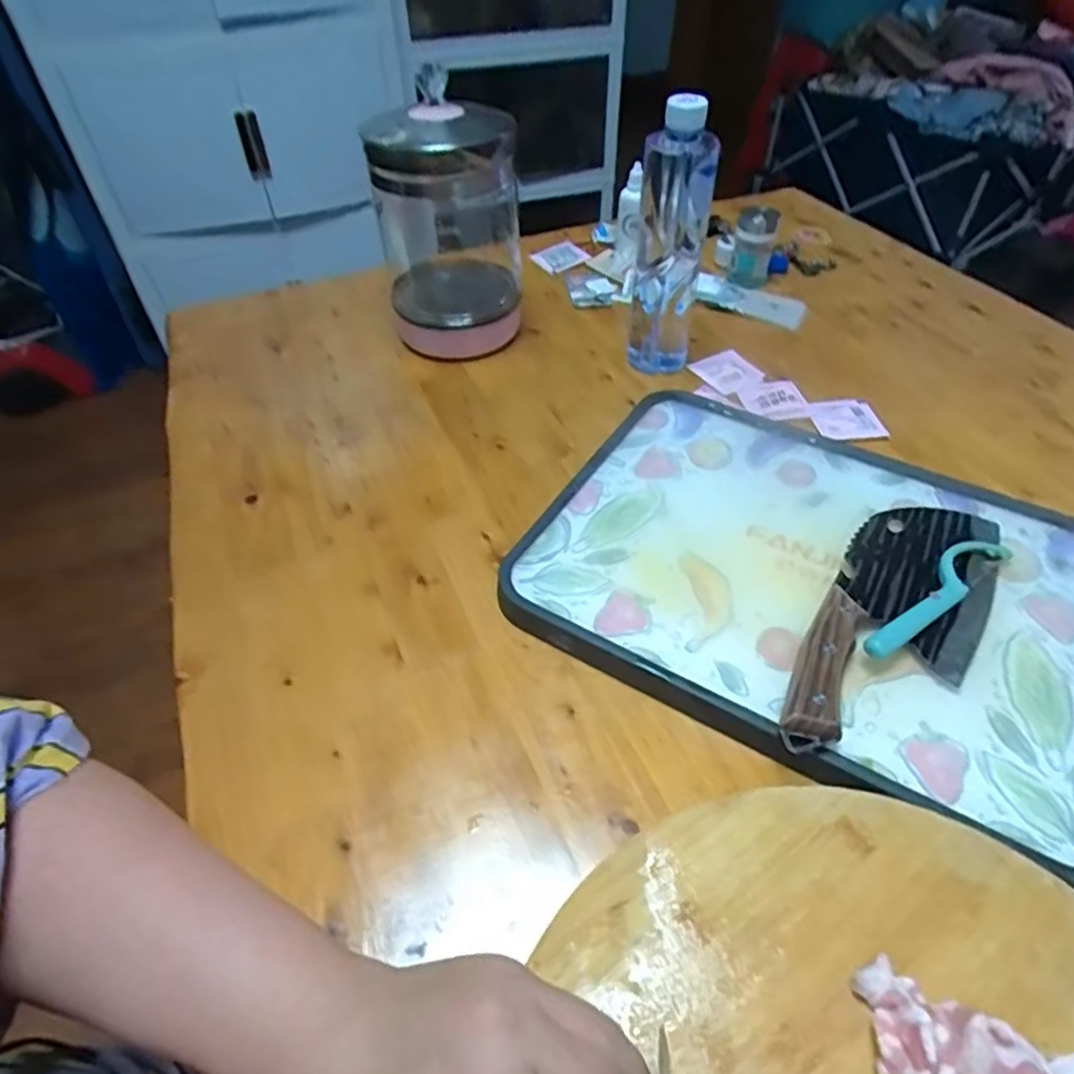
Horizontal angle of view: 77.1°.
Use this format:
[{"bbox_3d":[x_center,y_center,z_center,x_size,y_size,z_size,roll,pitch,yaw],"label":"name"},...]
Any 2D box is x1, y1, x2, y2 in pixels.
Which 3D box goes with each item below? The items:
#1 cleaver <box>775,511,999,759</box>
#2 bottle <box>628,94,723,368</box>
[{"bbox_3d":[0.239,0.051,0.440,0.090,0.023,0.256,27,53,24],"label":"cleaver"},{"bbox_3d":[0.120,-0.262,0.604,0.057,0.223,0.057,5,47,6],"label":"bottle"}]

